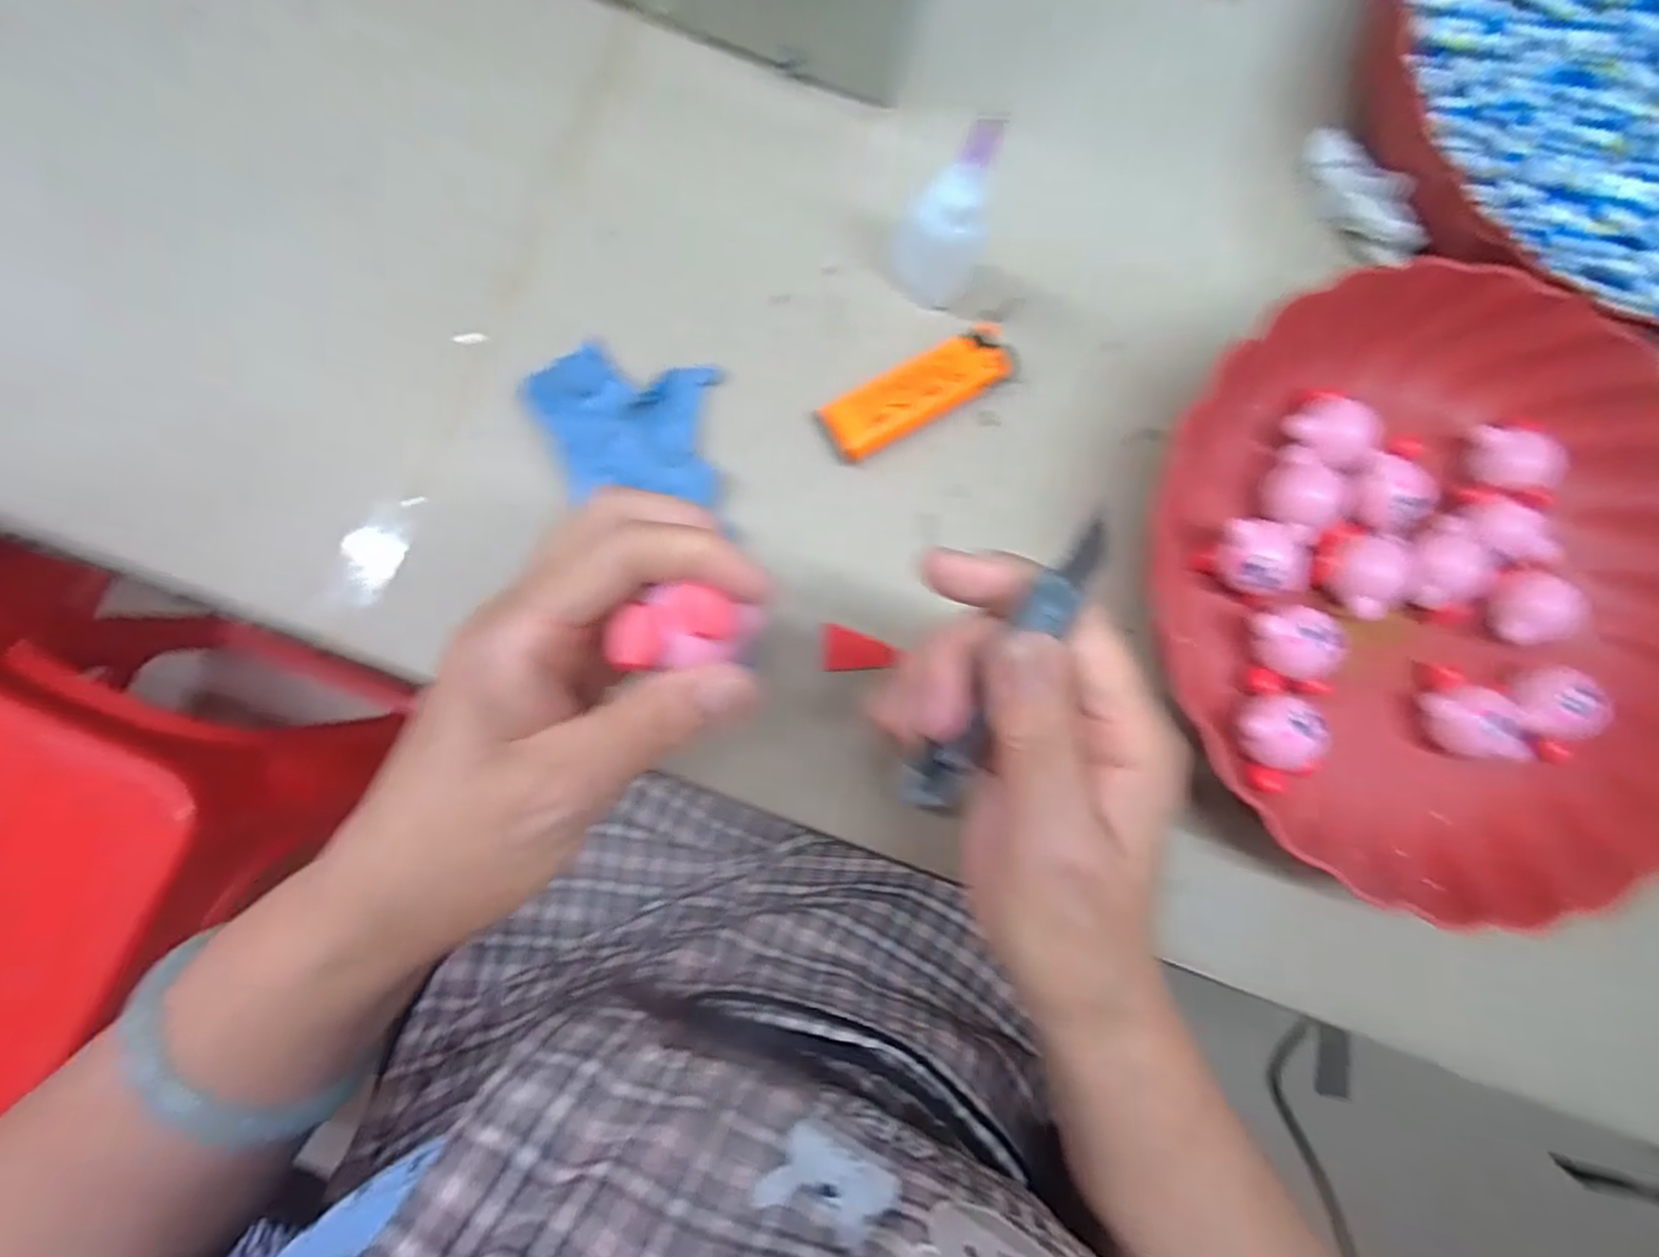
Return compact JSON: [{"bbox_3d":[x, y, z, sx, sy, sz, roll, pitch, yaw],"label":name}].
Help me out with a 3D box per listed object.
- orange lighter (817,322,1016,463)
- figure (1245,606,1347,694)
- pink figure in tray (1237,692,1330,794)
[{"bbox_3d":[0.036,-0.095,0.305,0.083,0.011,0.027,-30,89,-8],"label":"orange lighter"},{"bbox_3d":[0.184,0.009,0.296,0.029,0.024,0.034,-4,85,-7],"label":"figure"},{"bbox_3d":[0.174,0.045,0.293,0.026,0.026,0.033,-17,87,-8],"label":"pink figure in tray"}]

